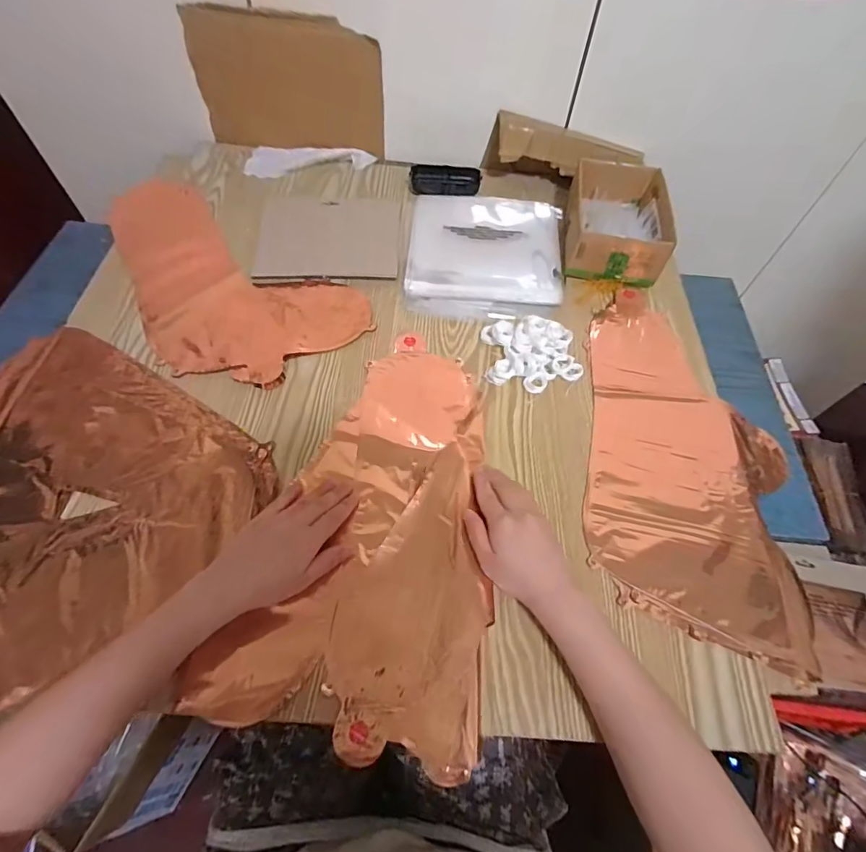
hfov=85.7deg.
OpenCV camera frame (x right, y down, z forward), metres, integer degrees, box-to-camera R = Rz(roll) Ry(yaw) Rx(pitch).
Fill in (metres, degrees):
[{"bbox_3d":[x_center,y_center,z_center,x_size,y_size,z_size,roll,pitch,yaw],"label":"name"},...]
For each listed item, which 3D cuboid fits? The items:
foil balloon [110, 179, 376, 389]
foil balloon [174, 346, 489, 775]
[{"bbox_3d":[-0.304,-0.192,0.610,0.434,0.012,0.215,34,64,17],"label":"foil balloon"},{"bbox_3d":[-0.054,0.081,0.464,0.229,0.015,0.402,8,59,3],"label":"foil balloon"}]

